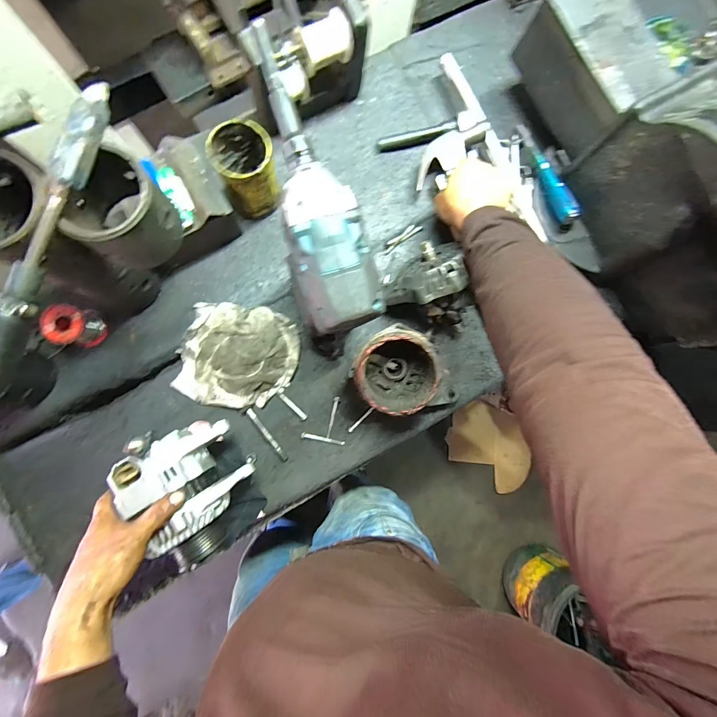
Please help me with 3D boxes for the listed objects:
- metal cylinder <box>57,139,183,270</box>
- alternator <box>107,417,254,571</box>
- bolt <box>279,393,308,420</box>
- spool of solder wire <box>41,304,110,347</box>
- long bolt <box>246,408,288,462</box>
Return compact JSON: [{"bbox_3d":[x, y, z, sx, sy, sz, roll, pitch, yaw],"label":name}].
[{"bbox_3d":[-0.232,-0.145,0.347,0.085,0.083,0.088,0,87,-4],"label":"metal cylinder"},{"bbox_3d":[-0.214,0.169,0.456,0.142,0.115,0.161,-33,90,-6],"label":"alternator"},{"bbox_3d":[-0.101,0.075,0.542,0.055,0.004,0.010,45,84,-1],"label":"bolt"},{"bbox_3d":[-0.396,-0.044,0.492,0.044,0.067,0.052,9,86,-4],"label":"spool of solder wire"},{"bbox_3d":[-0.140,0.117,0.535,0.010,0.011,0.096,-37,90,-6],"label":"long bolt"}]

